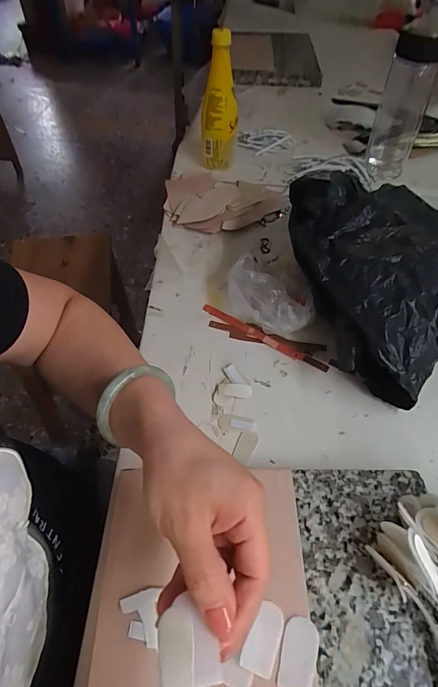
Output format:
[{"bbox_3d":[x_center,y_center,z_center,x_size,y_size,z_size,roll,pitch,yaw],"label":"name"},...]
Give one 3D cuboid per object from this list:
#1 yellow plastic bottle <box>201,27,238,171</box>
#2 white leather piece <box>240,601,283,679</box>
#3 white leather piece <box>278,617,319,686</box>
[{"bbox_3d":[0.001,-0.404,0.661,0.061,0.200,0.063,2,52,0],"label":"yellow plastic bottle"},{"bbox_3d":[0.033,0.211,0.278,0.023,0.004,0.042,25,54,1],"label":"white leather piece"},{"bbox_3d":[0.058,0.220,0.275,0.024,0.004,0.042,15,53,10],"label":"white leather piece"}]

